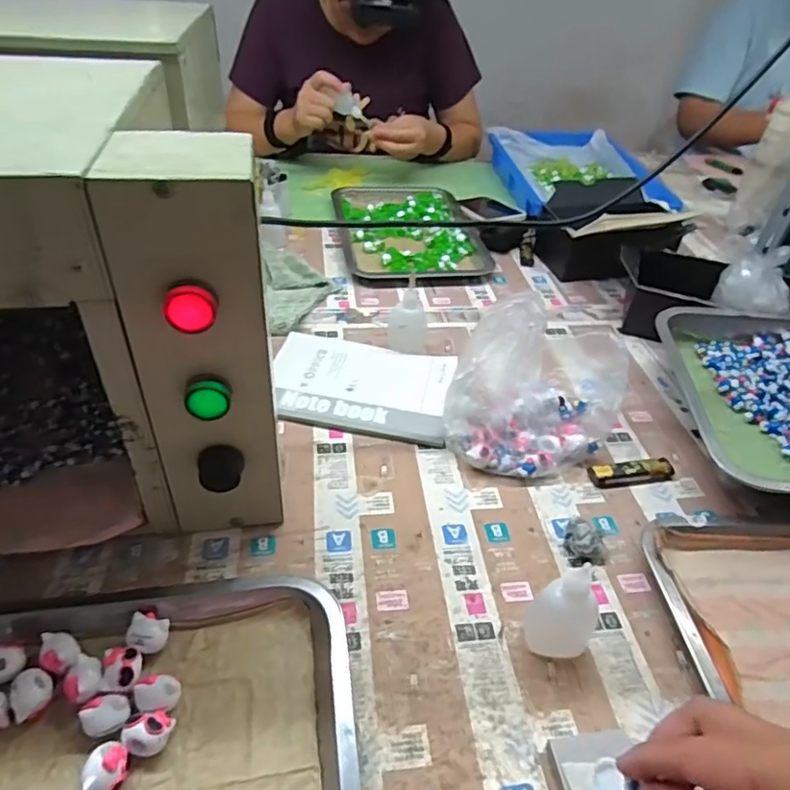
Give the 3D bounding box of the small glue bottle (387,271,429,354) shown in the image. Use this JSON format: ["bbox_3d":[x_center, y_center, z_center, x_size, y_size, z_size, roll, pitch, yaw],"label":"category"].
[{"bbox_3d":[0.018,-0.092,0.651,0.047,0.085,0.027,6,40,1],"label":"small glue bottle"}]

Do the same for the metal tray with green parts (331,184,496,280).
[{"bbox_3d":[0.015,-0.270,0.912,0.205,0.030,0.299,-4,41,-11],"label":"metal tray with green parts"}]

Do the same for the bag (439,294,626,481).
[{"bbox_3d":[0.134,-0.007,0.550,0.149,0.104,0.154,19,42,16],"label":"bag"}]

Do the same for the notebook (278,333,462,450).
[{"bbox_3d":[-0.036,-0.013,0.615,0.188,0.011,0.140,9,40,5],"label":"notebook"}]

